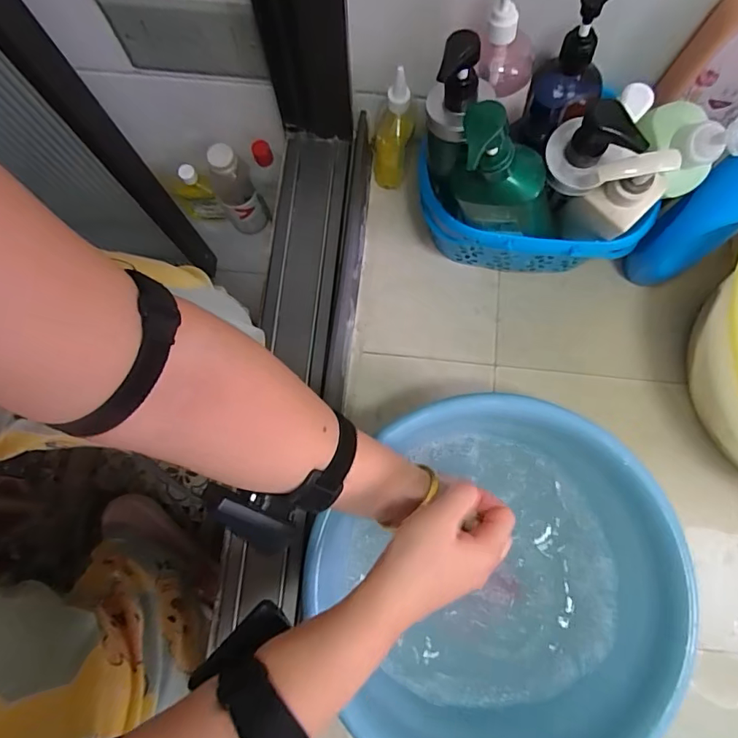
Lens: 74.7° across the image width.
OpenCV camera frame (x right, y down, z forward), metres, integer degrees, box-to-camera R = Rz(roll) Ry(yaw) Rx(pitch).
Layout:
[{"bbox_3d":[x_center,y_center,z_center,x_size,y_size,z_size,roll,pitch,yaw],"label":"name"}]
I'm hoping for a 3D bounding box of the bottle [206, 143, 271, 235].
[{"bbox_3d":[-0.208,-0.279,0.754,0.057,0.187,0.067,-34,81,-7],"label":"bottle"}]

